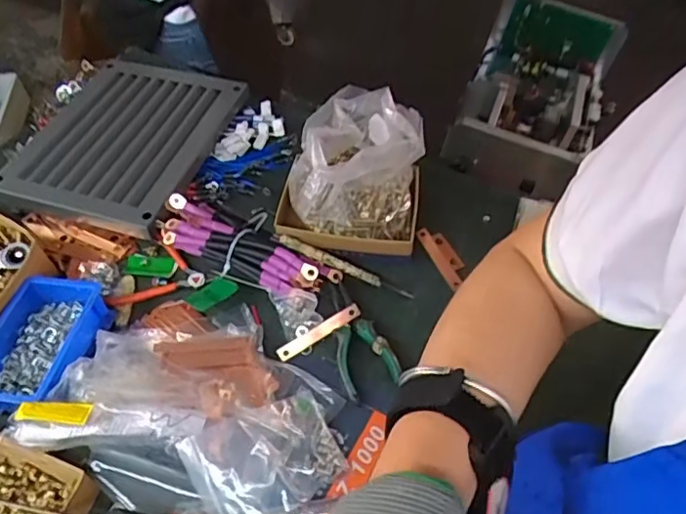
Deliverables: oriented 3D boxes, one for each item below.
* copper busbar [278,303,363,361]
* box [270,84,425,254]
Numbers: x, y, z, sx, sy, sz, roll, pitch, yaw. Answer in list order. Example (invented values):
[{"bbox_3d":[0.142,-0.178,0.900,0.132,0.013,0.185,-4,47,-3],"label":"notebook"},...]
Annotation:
[{"bbox_3d":[-0.027,0.084,0.662,0.103,0.009,0.015,-30,56,0],"label":"copper busbar"},{"bbox_3d":[0.009,-0.113,0.717,0.171,0.123,0.161,4,53,5],"label":"box"}]

